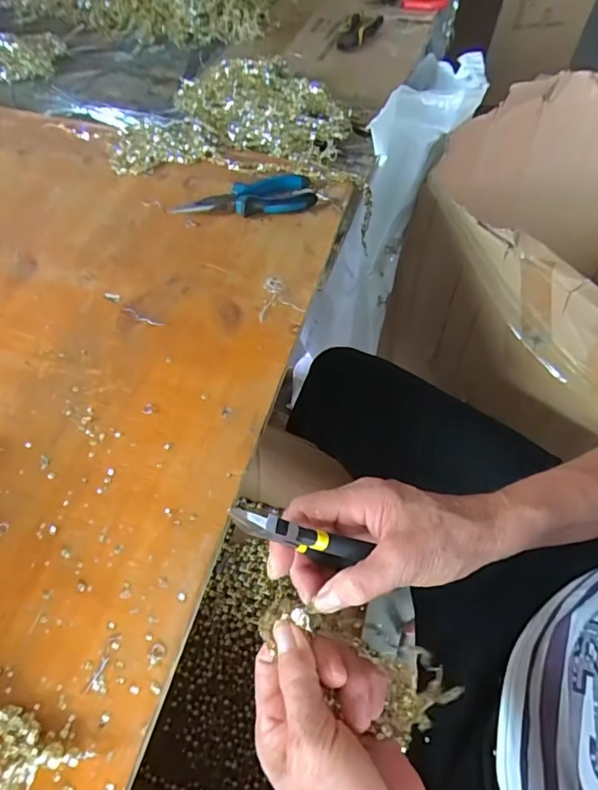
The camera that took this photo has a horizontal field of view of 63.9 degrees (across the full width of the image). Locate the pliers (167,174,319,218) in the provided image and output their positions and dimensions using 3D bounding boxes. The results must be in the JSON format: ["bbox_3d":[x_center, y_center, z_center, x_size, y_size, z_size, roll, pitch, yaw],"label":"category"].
[{"bbox_3d":[-0.058,-0.216,0.523,0.149,0.022,0.049,-10,59,-10],"label":"pliers"}]

